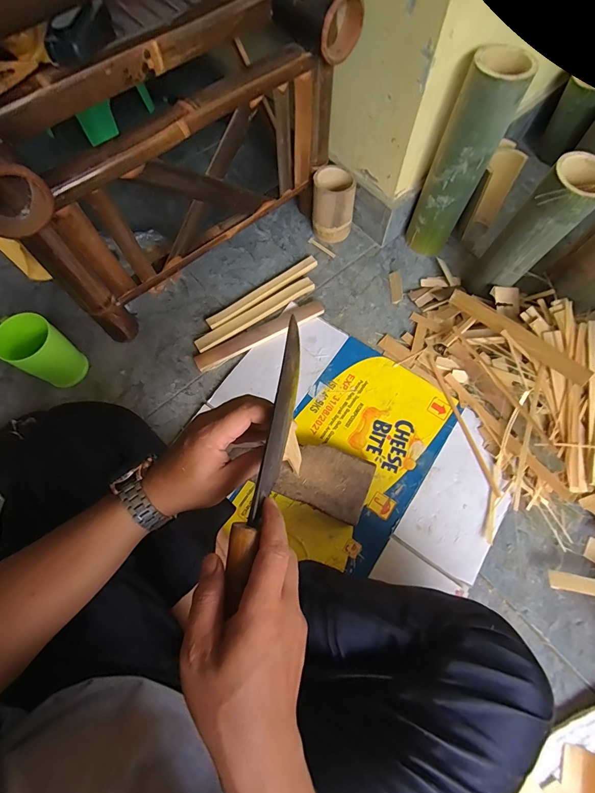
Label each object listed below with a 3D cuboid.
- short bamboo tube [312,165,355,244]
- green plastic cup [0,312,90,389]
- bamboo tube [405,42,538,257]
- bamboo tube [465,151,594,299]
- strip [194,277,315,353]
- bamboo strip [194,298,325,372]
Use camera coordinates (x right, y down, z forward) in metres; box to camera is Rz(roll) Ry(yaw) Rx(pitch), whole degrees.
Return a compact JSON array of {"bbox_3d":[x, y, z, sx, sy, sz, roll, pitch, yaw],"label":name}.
[{"bbox_3d":[0.075,-0.405,0.769,0.084,0.121,0.085,1,70,0],"label":"short bamboo tube"},{"bbox_3d":[-0.452,-0.076,0.639,0.089,0.134,0.087,0,70,0],"label":"green plastic cup"},{"bbox_3d":[0.292,-0.415,0.665,0.094,0.324,0.084,22,71,8],"label":"bamboo tube"},{"bbox_3d":[0.397,-0.272,0.613,0.094,0.234,0.089,43,75,14],"label":"bamboo tube"},{"bbox_3d":[-0.084,-0.167,0.735,0.271,0.012,0.031,-33,73,-11],"label":"strip"},{"bbox_3d":[-0.074,-0.126,0.721,0.275,0.011,0.042,-27,72,-10],"label":"bamboo strip"}]

